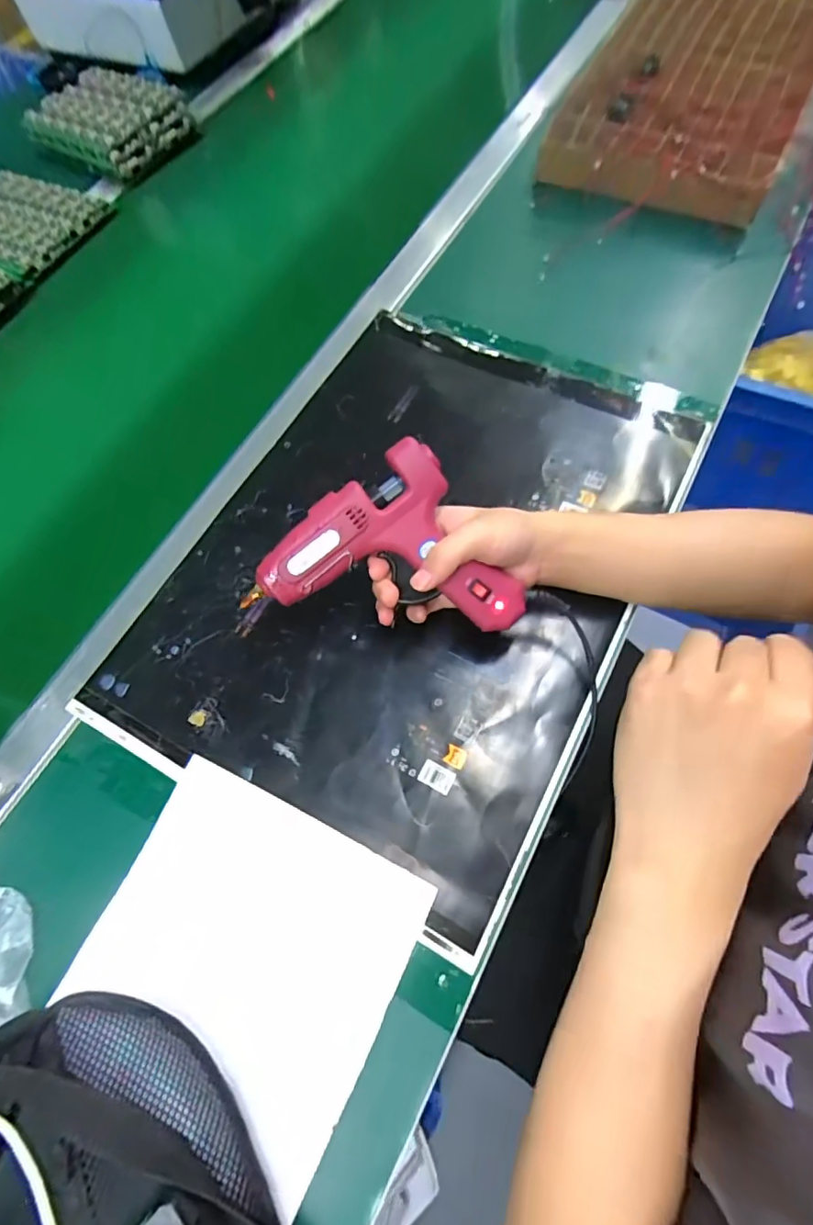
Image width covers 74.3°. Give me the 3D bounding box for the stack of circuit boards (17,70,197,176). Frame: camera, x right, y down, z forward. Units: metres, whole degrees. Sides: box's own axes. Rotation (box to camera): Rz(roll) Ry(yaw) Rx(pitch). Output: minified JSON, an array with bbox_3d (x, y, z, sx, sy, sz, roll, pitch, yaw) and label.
[{"bbox_3d":[-0.415,-0.688,0.740,0.220,0.028,0.151,32,73,15],"label":"stack of circuit boards"}]

